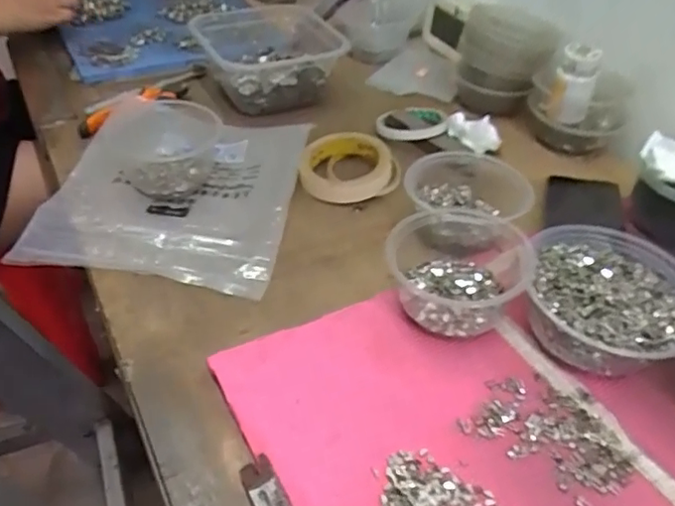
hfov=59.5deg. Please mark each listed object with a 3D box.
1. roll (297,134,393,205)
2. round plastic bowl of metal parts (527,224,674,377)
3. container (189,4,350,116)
[{"bbox_3d":[0.011,-0.096,0.646,0.092,0.031,0.100,2,41,-1],"label":"roll"},{"bbox_3d":[0.216,0.038,0.476,0.123,0.056,0.134,2,41,-1],"label":"round plastic bowl of metal parts"},{"bbox_3d":[-0.088,-0.268,0.784,0.172,0.066,0.191,-12,43,-16],"label":"container"}]

